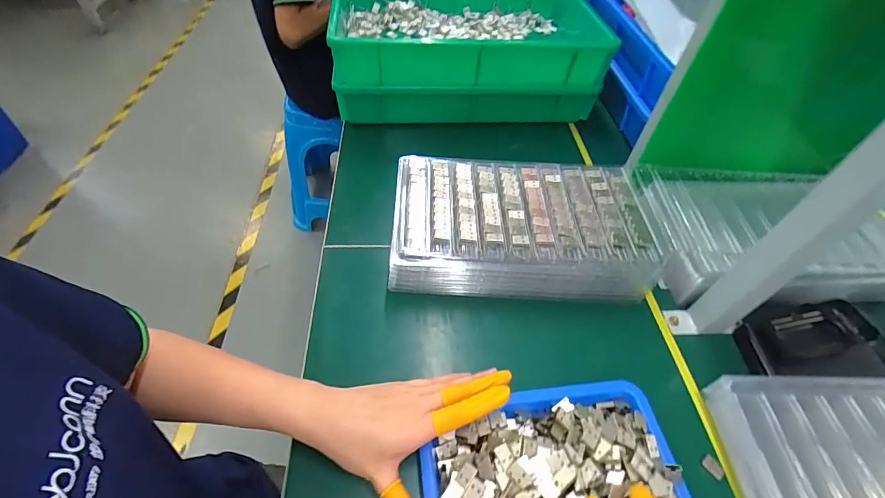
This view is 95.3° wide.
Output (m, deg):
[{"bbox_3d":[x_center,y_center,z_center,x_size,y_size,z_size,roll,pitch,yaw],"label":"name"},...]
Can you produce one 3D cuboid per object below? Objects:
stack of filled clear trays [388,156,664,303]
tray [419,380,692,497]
[{"bbox_3d":[0.090,-0.025,0.493,0.289,0.086,0.155,3,51,-2],"label":"stack of filled clear trays"},{"bbox_3d":[0.095,0.199,0.324,0.215,0.035,0.166,-5,50,-7],"label":"tray"}]

